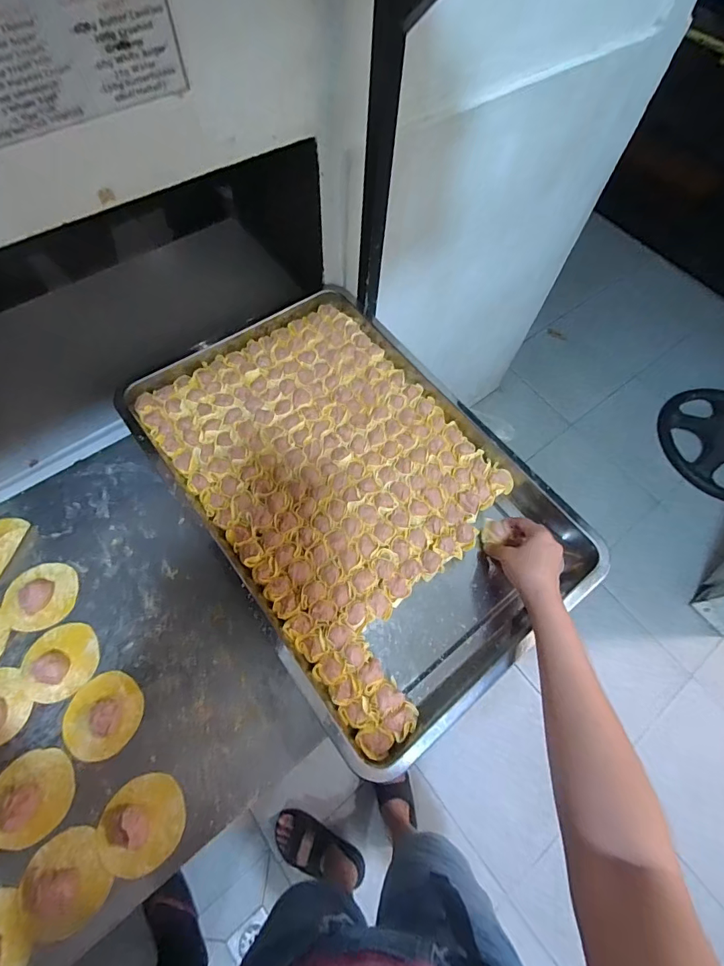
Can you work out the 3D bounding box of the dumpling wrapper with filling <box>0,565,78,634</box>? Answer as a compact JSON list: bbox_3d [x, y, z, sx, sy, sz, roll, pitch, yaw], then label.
[{"bbox_3d":[-0.381,0.132,0.512,0.077,0.014,0.076,1,65,-3],"label":"dumpling wrapper with filling"}]

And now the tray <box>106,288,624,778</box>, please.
[{"bbox_3d":[-0.013,-0.005,0.585,0.386,0.052,0.583,-34,71,-17],"label":"tray"}]

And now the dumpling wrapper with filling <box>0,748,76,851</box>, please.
[{"bbox_3d":[-0.333,0.314,0.433,0.075,0.022,0.079,1,65,-3],"label":"dumpling wrapper with filling"}]

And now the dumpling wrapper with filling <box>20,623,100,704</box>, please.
[{"bbox_3d":[-0.337,0.195,0.479,0.076,0.021,0.077,1,65,-3],"label":"dumpling wrapper with filling"}]

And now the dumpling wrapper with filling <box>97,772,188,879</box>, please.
[{"bbox_3d":[-0.218,0.335,0.426,0.082,0.027,0.078,1,65,-3],"label":"dumpling wrapper with filling"}]

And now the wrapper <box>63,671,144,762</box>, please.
[{"bbox_3d":[-0.283,0.250,0.469,0.078,0.025,0.082,22,65,7],"label":"wrapper"}]

